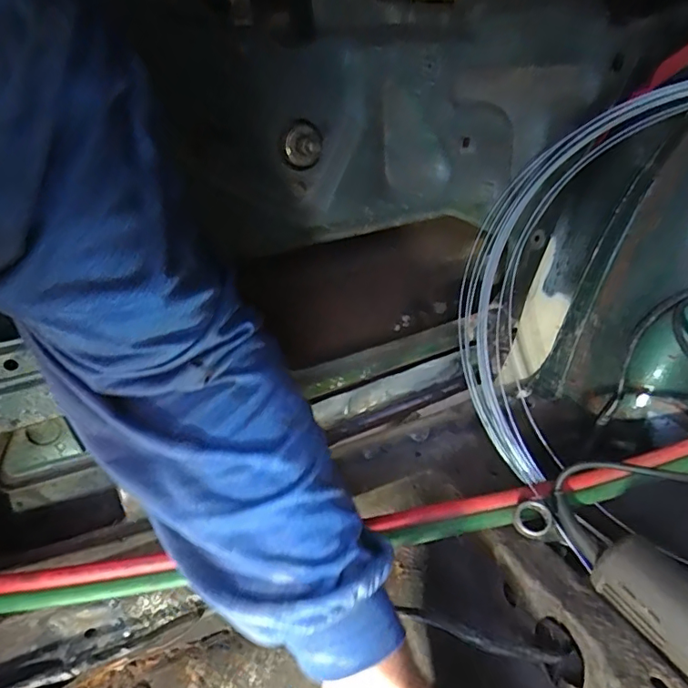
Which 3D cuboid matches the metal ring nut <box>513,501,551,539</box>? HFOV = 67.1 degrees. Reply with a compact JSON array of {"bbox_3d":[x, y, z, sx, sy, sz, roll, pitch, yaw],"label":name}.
[{"bbox_3d":[0.151,0.140,0.416,0.028,0.007,0.027,-9,66,20],"label":"metal ring nut"}]

